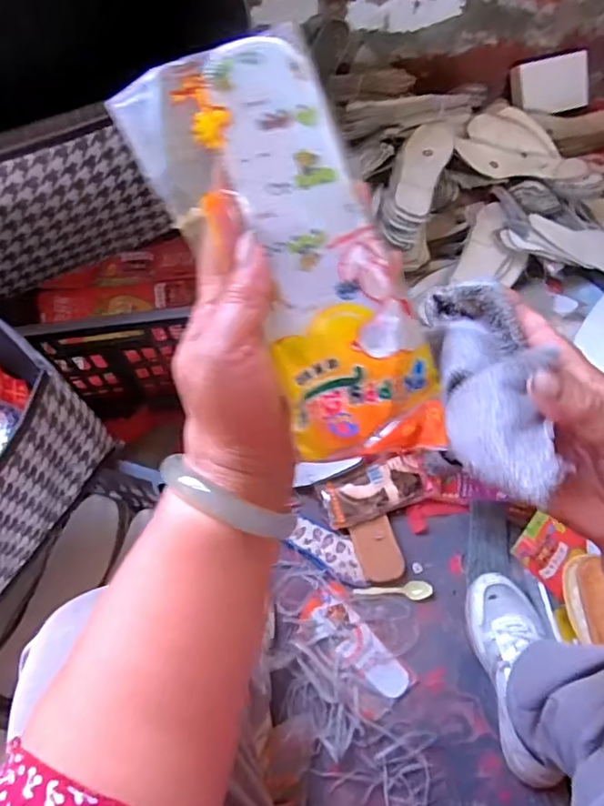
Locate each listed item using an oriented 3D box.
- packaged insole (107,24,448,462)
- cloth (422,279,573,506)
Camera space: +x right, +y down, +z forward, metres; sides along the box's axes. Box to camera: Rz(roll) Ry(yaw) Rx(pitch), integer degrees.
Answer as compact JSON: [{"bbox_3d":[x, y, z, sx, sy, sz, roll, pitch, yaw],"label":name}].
[{"bbox_3d":[0.003,-0.063,0.268,0.086,0.014,0.202,-33,104,-14],"label":"packaged insole"},{"bbox_3d":[0.091,-0.008,0.274,0.051,0.039,0.132,2,50,1],"label":"cloth"}]

